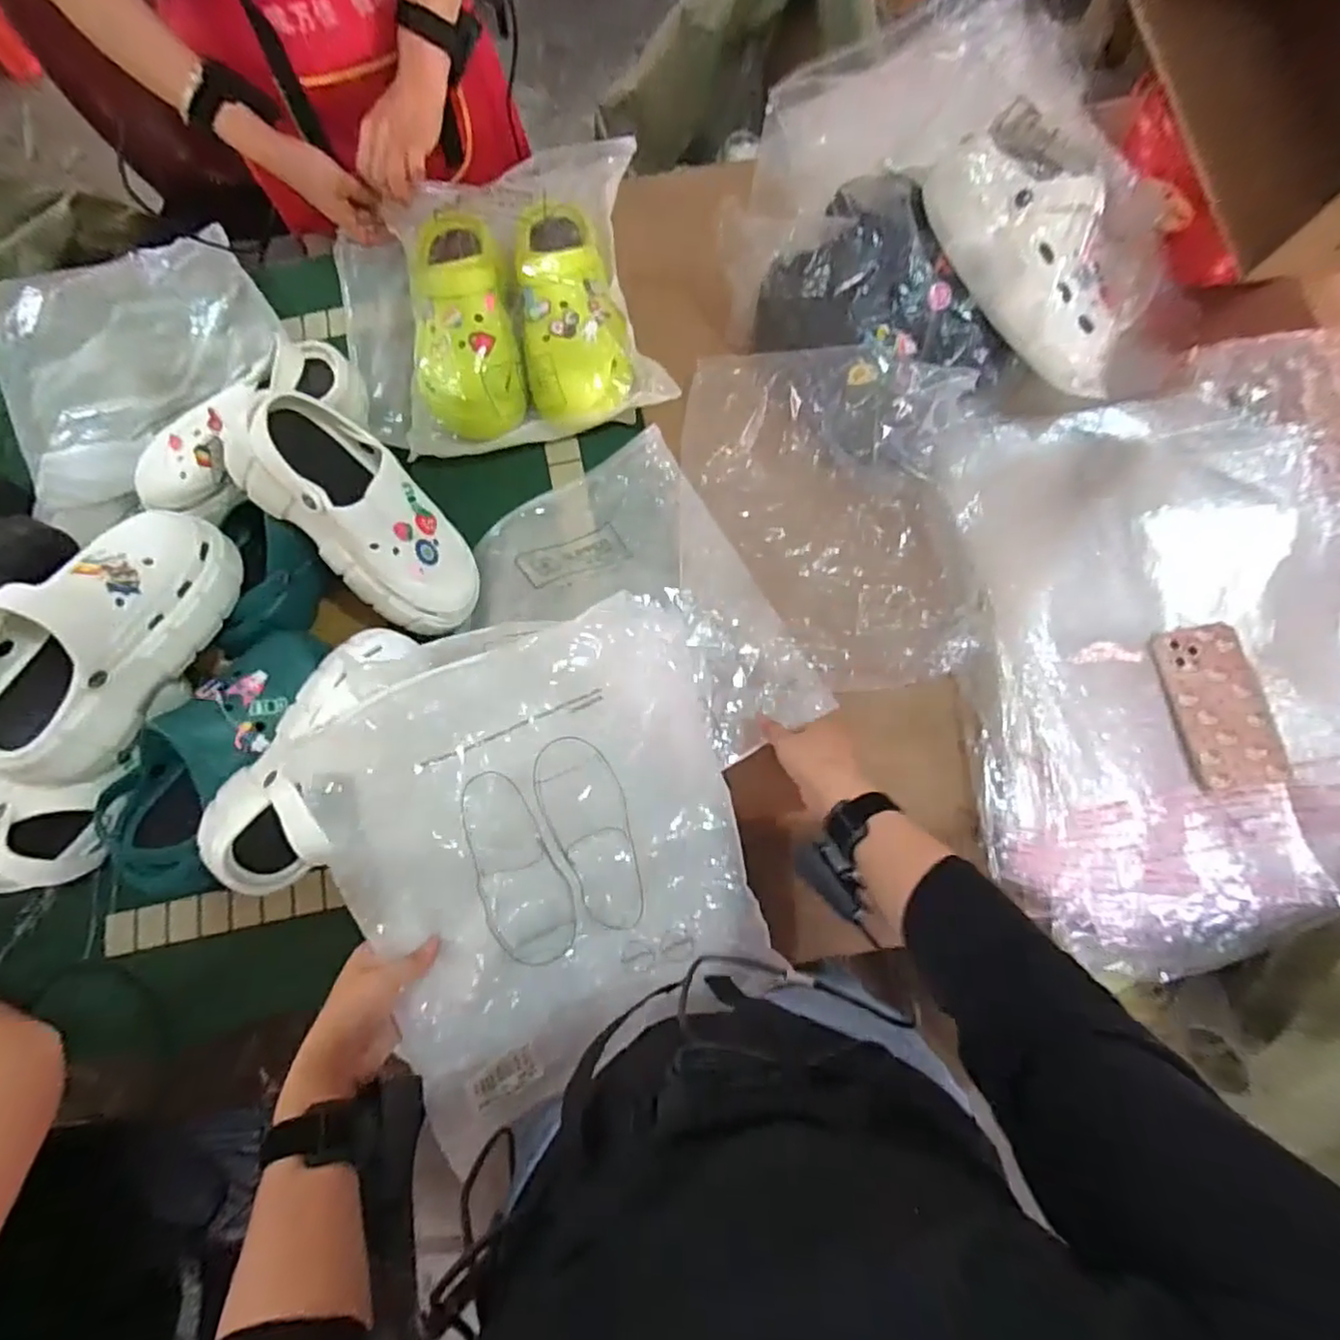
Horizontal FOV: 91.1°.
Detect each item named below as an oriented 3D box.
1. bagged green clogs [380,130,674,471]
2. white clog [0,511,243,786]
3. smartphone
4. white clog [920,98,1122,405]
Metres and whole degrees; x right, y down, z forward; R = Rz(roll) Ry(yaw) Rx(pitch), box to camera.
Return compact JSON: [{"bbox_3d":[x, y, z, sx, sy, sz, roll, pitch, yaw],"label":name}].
[{"bbox_3d":[-0.166,-0.420,0.718,0.278,0.103,0.327,-11,76,-3],"label":"bagged green clogs"},{"bbox_3d":[-0.480,-0.028,0.559,0.095,0.147,0.247,24,77,6],"label":"white clog"},{"bbox_3d":[0.538,0.035,0.642,0.087,0.016,0.159,-8,76,-2],"label":"smartphone"},{"bbox_3d":[0.374,-0.409,0.654,0.116,0.086,0.274,-34,100,-8],"label":"white clog"}]

